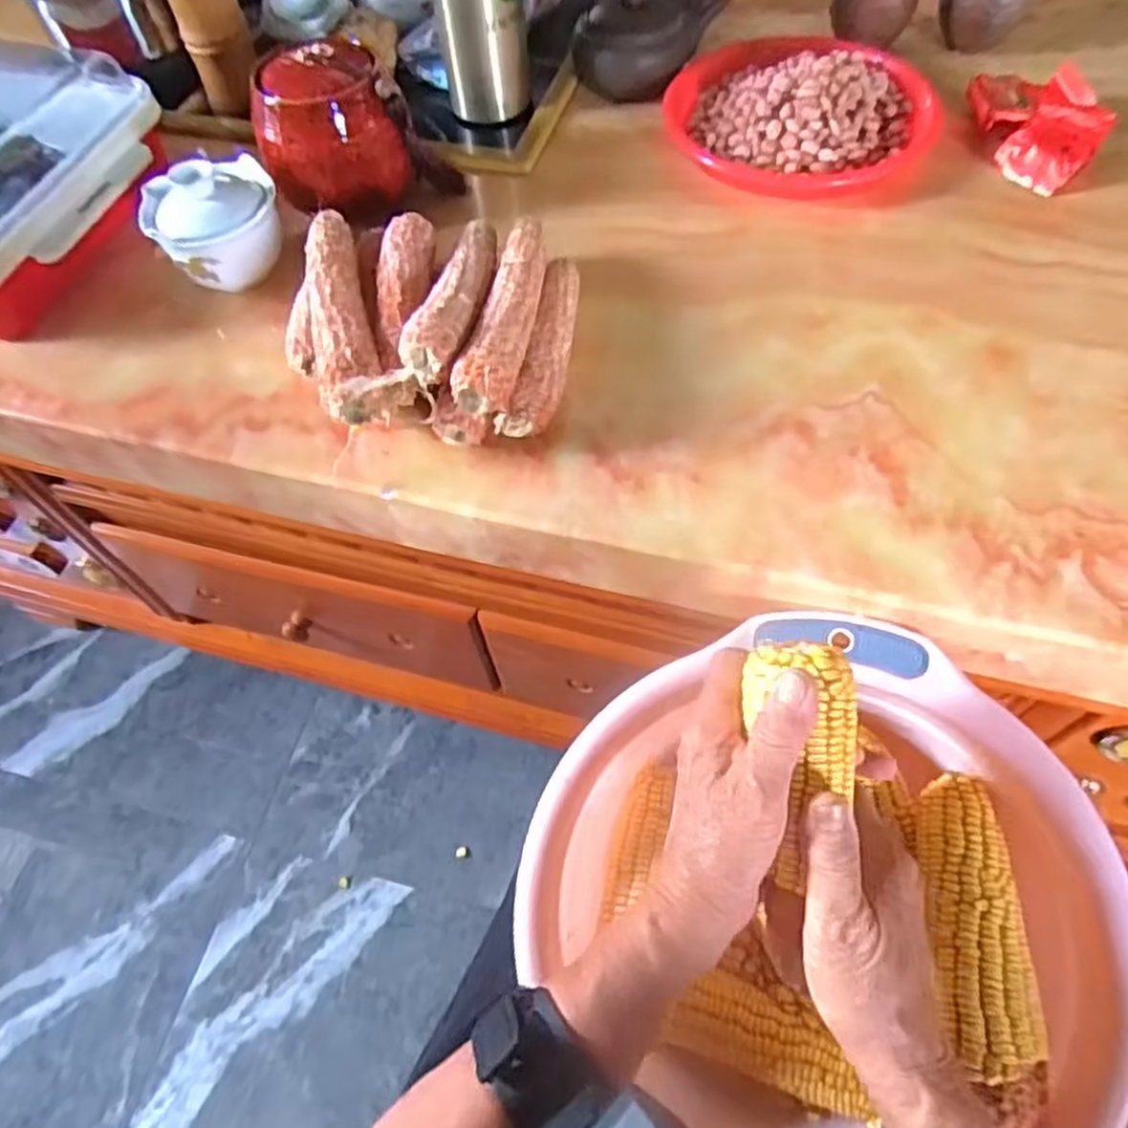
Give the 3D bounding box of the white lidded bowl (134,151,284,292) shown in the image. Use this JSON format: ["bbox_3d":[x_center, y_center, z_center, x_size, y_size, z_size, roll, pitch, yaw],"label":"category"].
[{"bbox_3d":[-0.234,-0.229,0.515,0.082,0.060,0.069,-20,59,-8],"label":"white lidded bowl"}]

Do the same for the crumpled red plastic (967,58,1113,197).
[{"bbox_3d":[0.342,-0.321,0.559,0.082,0.031,0.125,9,59,10],"label":"crumpled red plastic"}]

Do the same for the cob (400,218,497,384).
[{"bbox_3d":[-0.061,-0.169,0.458,0.031,0.029,0.144,8,59,9],"label":"cob"}]

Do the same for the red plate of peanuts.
[{"bbox_3d":[0.179,-0.352,0.585,0.183,0.038,0.189,-2,58,3],"label":"red plate of peanuts"}]

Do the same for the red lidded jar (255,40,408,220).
[{"bbox_3d":[-0.166,-0.309,0.545,0.096,0.081,0.082,-23,59,-10],"label":"red lidded jar"}]

